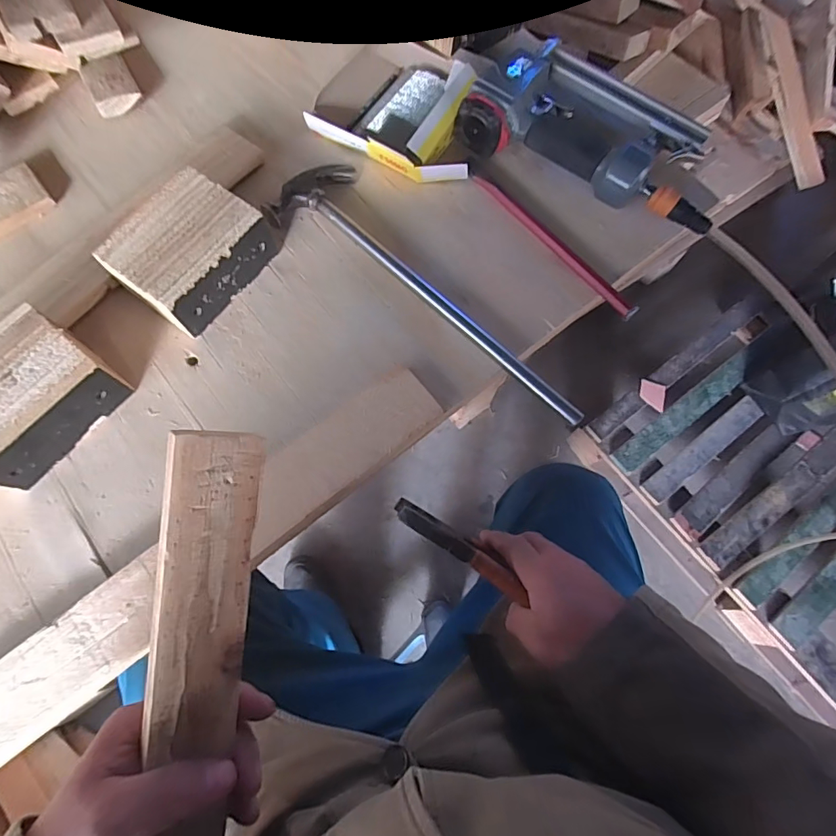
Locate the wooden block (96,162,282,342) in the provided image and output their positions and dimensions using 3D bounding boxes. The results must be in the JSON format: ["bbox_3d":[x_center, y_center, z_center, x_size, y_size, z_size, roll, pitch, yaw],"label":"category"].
[{"bbox_3d":[-0.205,-0.149,0.442,0.088,0.060,0.122,36,75,10],"label":"wooden block"}]

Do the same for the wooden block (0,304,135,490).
[{"bbox_3d":[-0.323,-0.017,0.401,0.094,0.062,0.120,38,76,11],"label":"wooden block"}]

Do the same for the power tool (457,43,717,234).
[{"bbox_3d":[0.183,-0.314,0.509,0.280,0.059,0.153,27,74,8],"label":"power tool"}]

